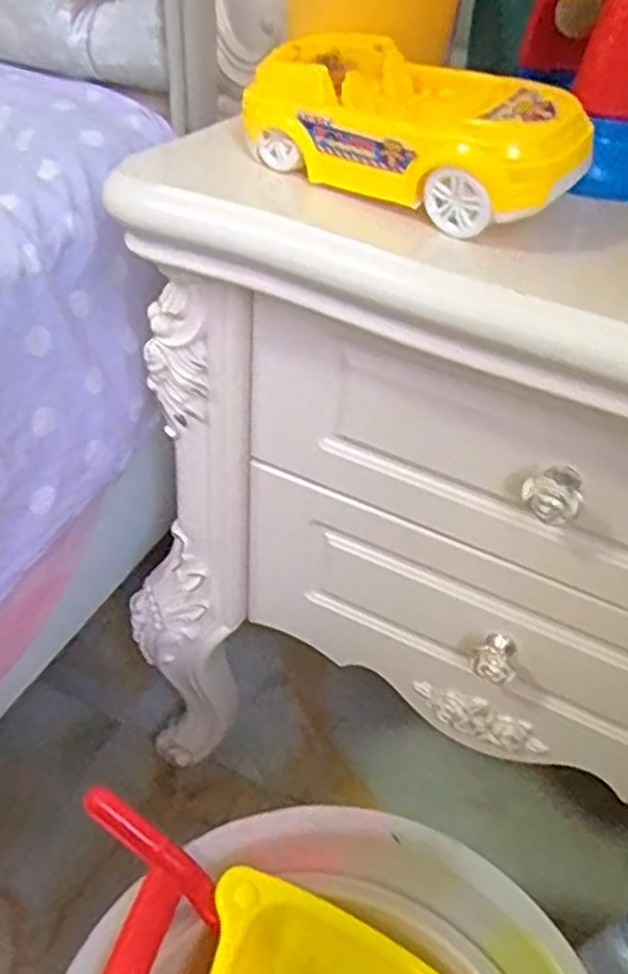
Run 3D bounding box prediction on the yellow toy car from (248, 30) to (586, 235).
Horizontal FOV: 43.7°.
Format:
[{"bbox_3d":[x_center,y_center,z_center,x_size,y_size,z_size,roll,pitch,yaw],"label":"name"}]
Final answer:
[{"bbox_3d":[0.051,-0.187,0.409,0.181,0.058,0.074,28,45,24],"label":"yellow toy car"}]

